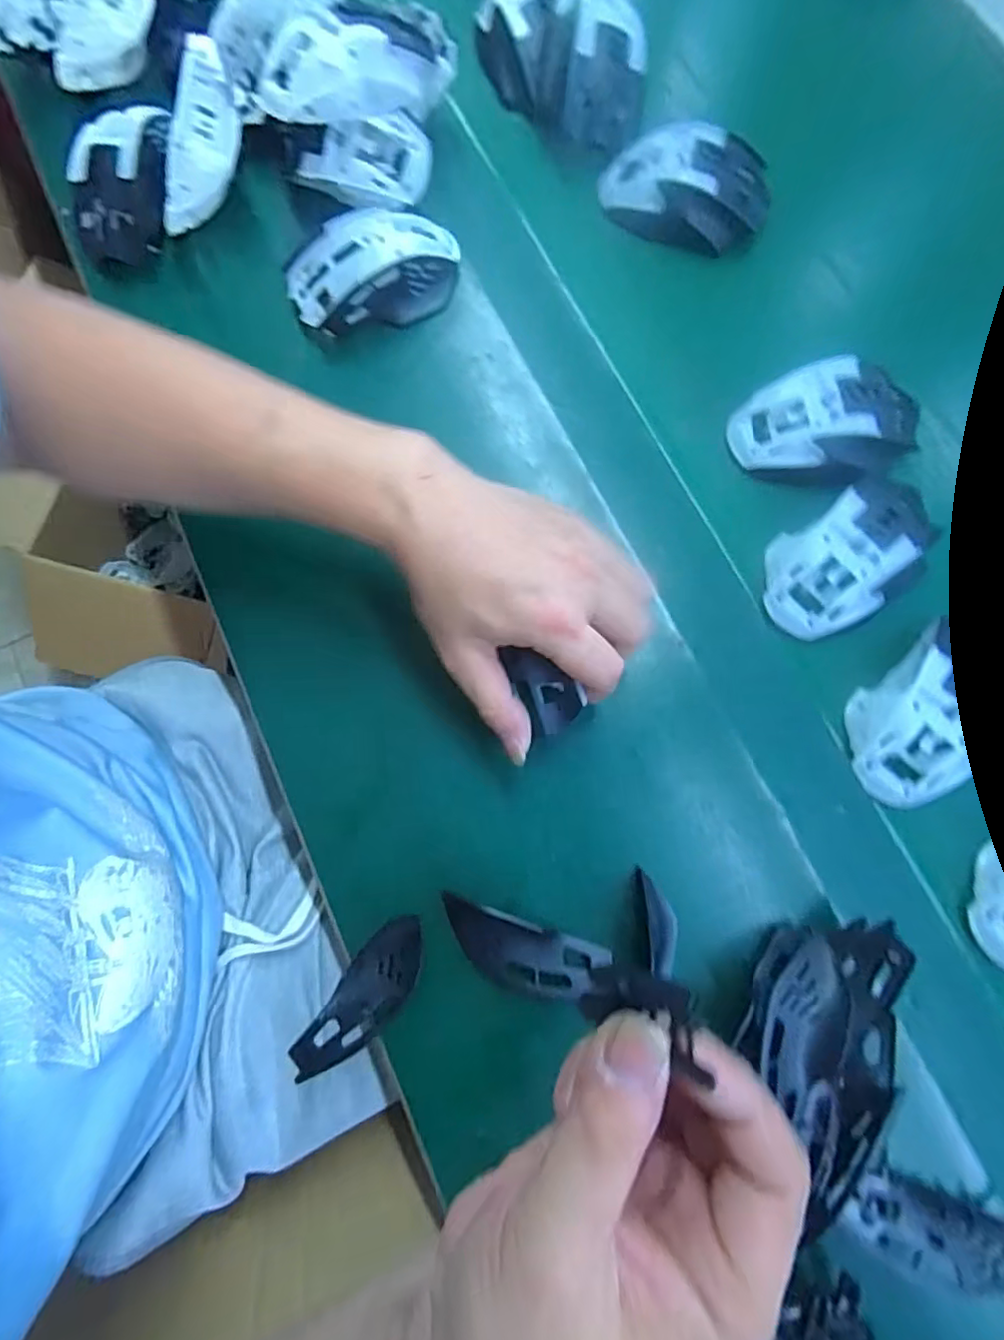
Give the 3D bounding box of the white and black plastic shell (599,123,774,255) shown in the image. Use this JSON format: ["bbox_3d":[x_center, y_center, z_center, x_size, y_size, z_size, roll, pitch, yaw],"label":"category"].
[{"bbox_3d":[0.129,-0.340,0.420,0.113,0.040,0.063,13,77,3],"label":"white and black plastic shell"}]

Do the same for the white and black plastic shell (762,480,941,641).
[{"bbox_3d":[0.209,-0.067,0.352,0.106,0.032,0.066,-28,78,-6],"label":"white and black plastic shell"}]

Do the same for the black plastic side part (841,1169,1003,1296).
[{"bbox_3d":[0.206,0.264,0.279,0.091,0.013,0.037,12,77,3],"label":"black plastic side part"}]

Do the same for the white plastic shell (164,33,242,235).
[{"bbox_3d":[-0.196,-0.345,0.387,0.035,0.042,0.105,20,102,5],"label":"white plastic shell"}]

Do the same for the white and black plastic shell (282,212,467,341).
[{"bbox_3d":[-0.086,-0.269,0.395,0.116,0.033,0.070,-12,77,-3],"label":"white and black plastic shell"}]

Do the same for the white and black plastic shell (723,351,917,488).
[{"bbox_3d":[0.204,-0.153,0.372,0.110,0.033,0.069,-11,77,-2],"label":"white and black plastic shell"}]

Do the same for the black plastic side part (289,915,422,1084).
[{"bbox_3d":[-0.072,0.174,0.313,0.033,0.011,0.094,33,79,8],"label":"black plastic side part"}]

